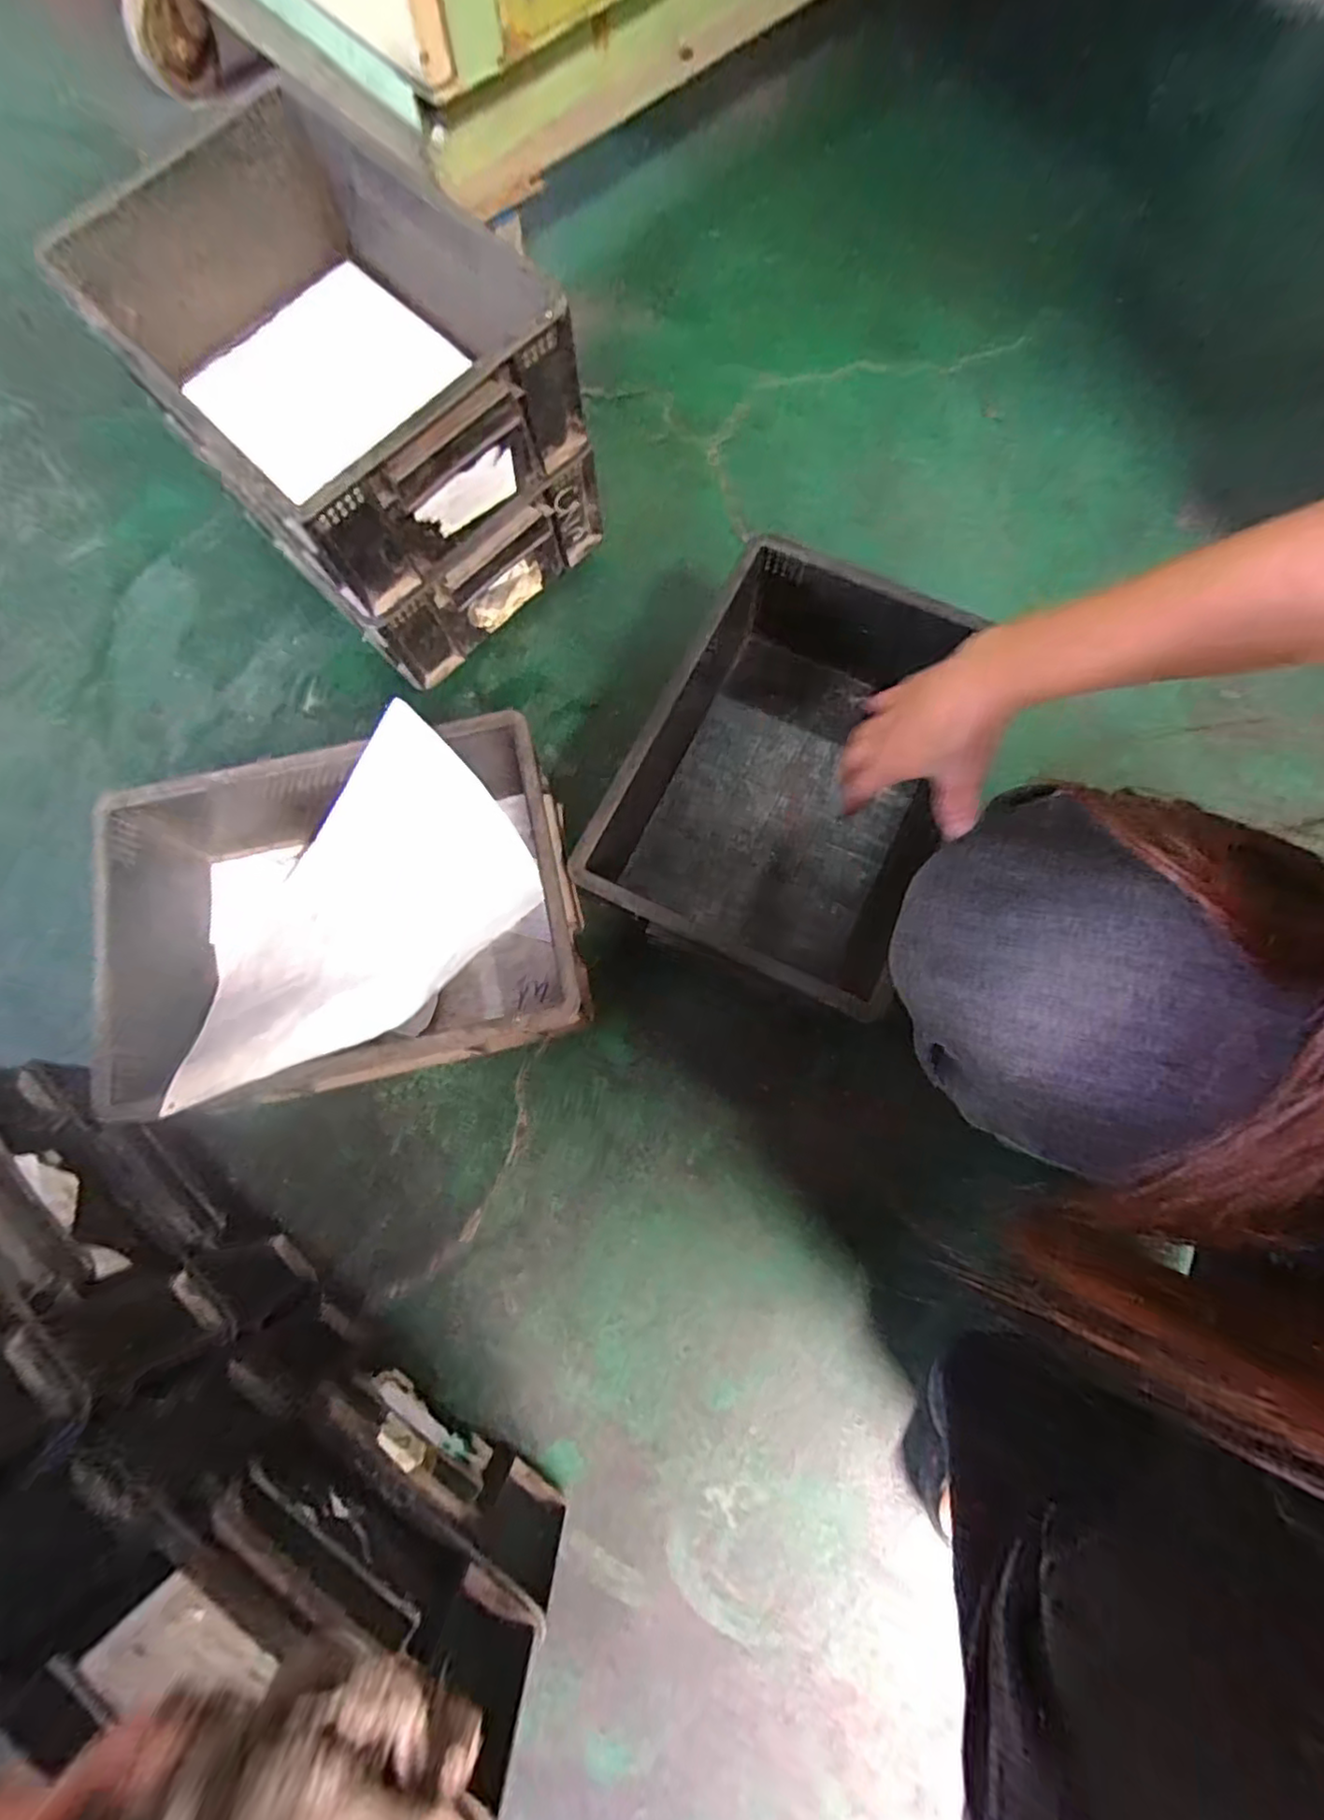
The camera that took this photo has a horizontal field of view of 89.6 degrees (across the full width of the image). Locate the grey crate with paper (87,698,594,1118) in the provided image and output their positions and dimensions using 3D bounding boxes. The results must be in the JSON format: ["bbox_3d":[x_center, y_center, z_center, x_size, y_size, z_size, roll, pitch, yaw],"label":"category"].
[{"bbox_3d":[-0.241,0.005,0.529,0.340,0.143,0.241,-13,75,-2],"label":"grey crate with paper"}]

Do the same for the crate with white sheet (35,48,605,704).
[{"bbox_3d":[-0.268,-0.425,0.589,0.239,0.243,0.368,-44,84,-11],"label":"crate with white sheet"}]

